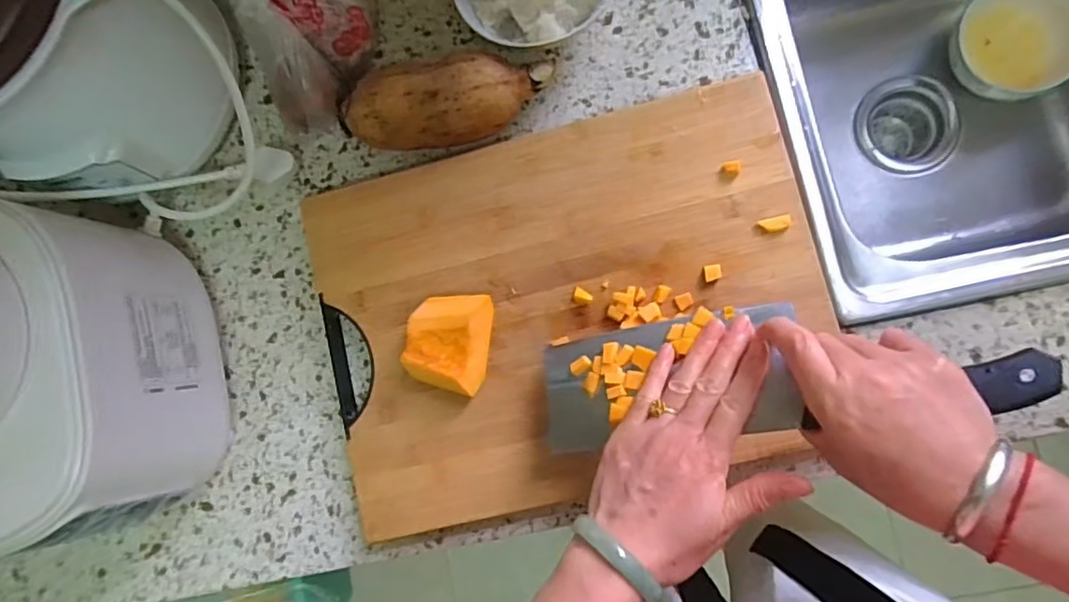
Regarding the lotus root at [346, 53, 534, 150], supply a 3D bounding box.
[{"bbox_3d":[-0.077,-0.162,0.502,0.155,0.067,0.067,-9,84,6],"label":"lotus root"}]

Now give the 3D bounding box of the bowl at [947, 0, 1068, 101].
[{"bbox_3d":[0.500,-0.275,0.628,0.113,0.055,0.122,-18,83,5],"label":"bowl"}]

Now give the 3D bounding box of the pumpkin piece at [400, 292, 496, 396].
[{"bbox_3d":[-0.067,0.032,0.473,0.059,0.034,0.075,8,86,7],"label":"pumpkin piece"}]

